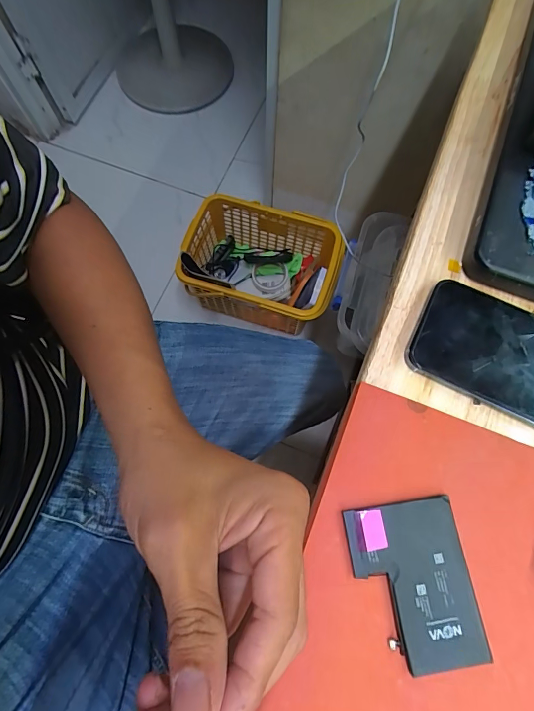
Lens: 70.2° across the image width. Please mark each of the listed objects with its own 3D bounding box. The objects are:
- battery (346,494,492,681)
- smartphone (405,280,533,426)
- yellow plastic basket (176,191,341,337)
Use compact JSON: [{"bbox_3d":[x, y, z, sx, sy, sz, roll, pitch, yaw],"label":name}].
[{"bbox_3d":[0.087,0.134,0.223,0.066,0.005,0.087,-9,72,-1],"label":"battery"},{"bbox_3d":[0.181,0.005,0.260,0.155,0.006,0.076,27,74,7],"label":"smartphone"},{"bbox_3d":[-0.010,-0.227,0.975,0.370,0.156,0.258,16,73,4],"label":"yellow plastic basket"}]

